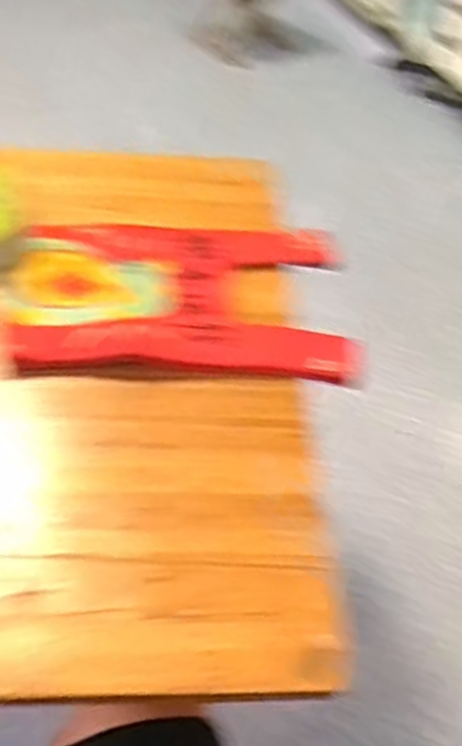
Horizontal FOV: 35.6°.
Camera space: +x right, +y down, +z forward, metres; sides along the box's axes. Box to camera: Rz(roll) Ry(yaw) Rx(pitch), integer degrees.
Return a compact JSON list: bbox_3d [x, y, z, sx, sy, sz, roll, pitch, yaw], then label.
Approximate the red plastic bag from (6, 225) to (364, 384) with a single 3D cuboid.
[{"bbox_3d":[-0.051,-0.075,0.740,0.343,0.043,0.212,-1,47,-5],"label":"red plastic bag"}]

